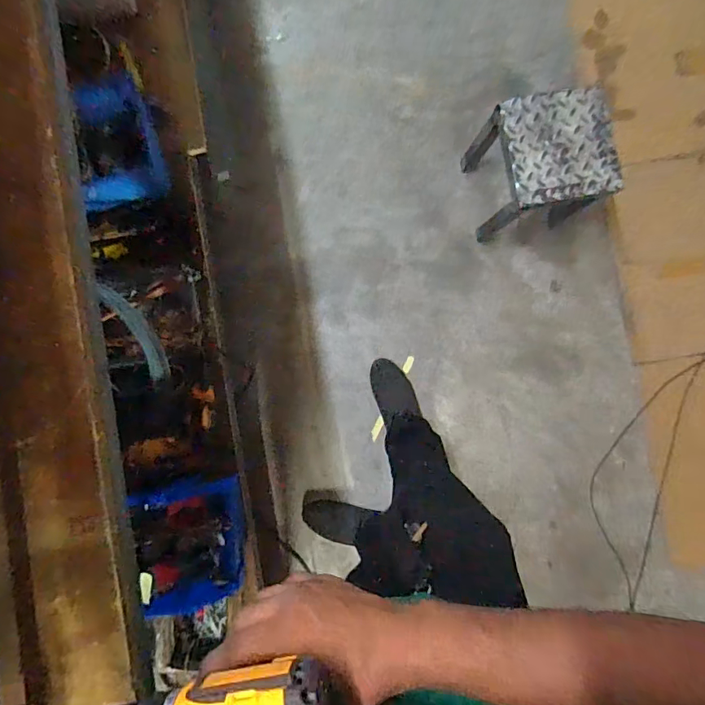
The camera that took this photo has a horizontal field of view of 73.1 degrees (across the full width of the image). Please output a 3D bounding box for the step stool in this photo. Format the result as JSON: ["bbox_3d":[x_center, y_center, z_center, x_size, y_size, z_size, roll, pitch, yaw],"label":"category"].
[{"bbox_3d":[0.414,-0.417,1.114,0.273,0.259,0.254,-6,87,-1],"label":"step stool"}]

